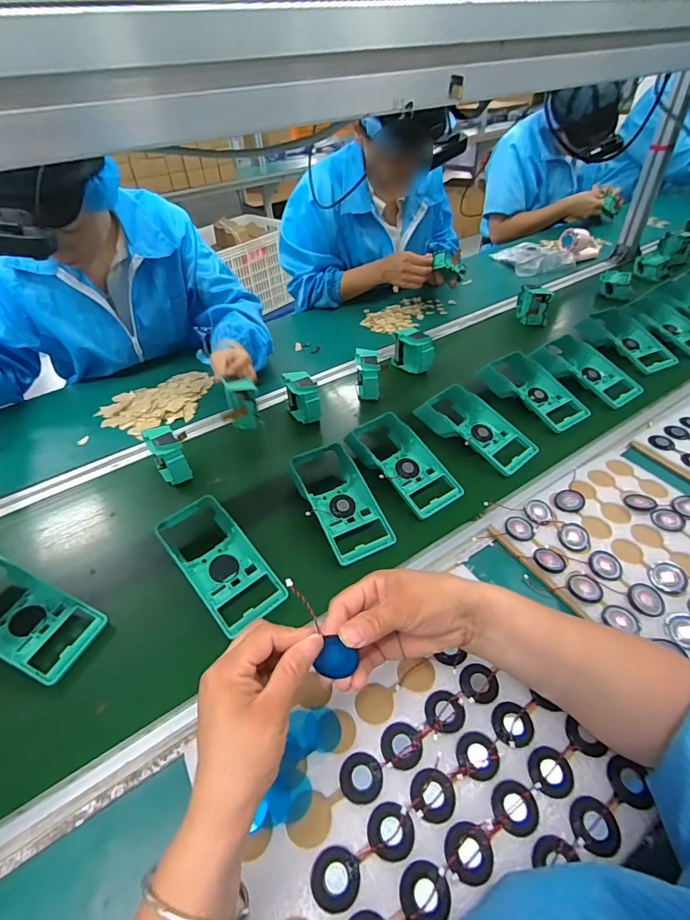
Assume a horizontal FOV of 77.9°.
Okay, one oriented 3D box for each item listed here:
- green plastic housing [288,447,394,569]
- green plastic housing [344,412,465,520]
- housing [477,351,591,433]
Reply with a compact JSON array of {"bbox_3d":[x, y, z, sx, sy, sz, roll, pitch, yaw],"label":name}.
[{"bbox_3d":[-0.010,0.050,0.576,0.094,0.043,0.186,-20,46,-16],"label":"green plastic housing"},{"bbox_3d":[0.081,0.002,0.624,0.095,0.043,0.186,-29,49,-23],"label":"green plastic housing"},{"bbox_3d":[0.329,-0.121,0.737,0.096,0.044,0.187,-25,48,-20],"label":"housing"}]

